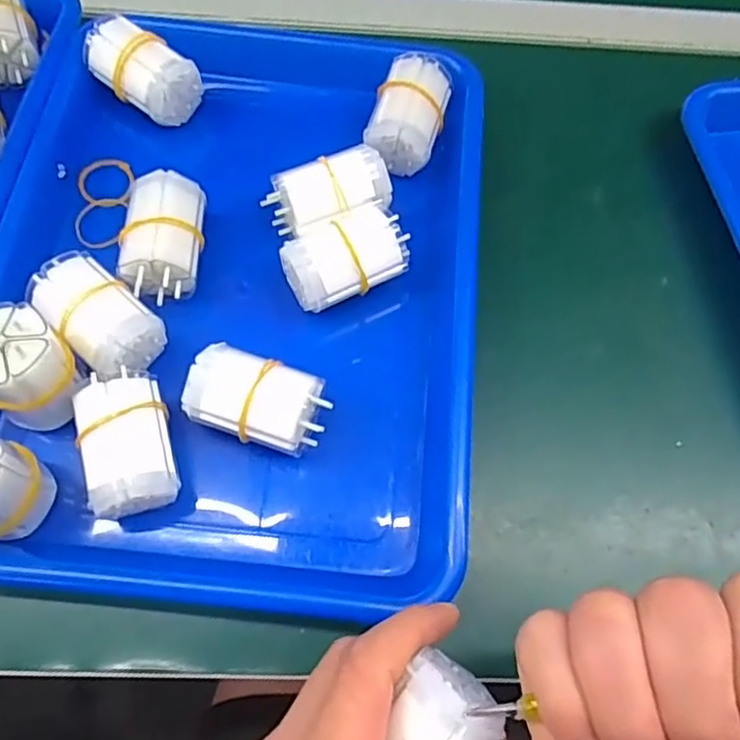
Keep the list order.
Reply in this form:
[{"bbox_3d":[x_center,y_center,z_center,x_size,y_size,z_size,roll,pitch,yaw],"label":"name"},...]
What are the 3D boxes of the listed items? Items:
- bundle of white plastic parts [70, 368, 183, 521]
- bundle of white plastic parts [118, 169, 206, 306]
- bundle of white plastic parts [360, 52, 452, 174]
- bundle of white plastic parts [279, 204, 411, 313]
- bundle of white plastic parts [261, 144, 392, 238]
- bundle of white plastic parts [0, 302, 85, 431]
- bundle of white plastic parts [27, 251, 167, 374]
[{"bbox_3d":[-0.110,0.033,0.296,0.037,0.034,0.065,-14,67,-7],"label":"bundle of white plastic parts"},{"bbox_3d":[-0.107,-0.069,0.338,0.037,0.032,0.063,2,66,-1],"label":"bundle of white plastic parts"},{"bbox_3d":[0.024,-0.151,0.382,0.039,0.036,0.071,15,66,5],"label":"bundle of white plastic parts"},{"bbox_3d":[-0.012,-0.056,0.339,0.064,0.039,0.037,-22,68,-11],"label":"bundle of white plastic parts"},{"bbox_3d":[-0.022,-0.092,0.354,0.064,0.040,0.031,-18,68,-9],"label":"bundle of white plastic parts"},{"bbox_3d":[-0.156,0.001,0.294,0.035,0.058,0.041,34,69,13],"label":"bundle of white plastic parts"},{"bbox_3d":[-0.135,-0.026,0.320,0.062,0.030,0.038,40,71,15],"label":"bundle of white plastic parts"}]

